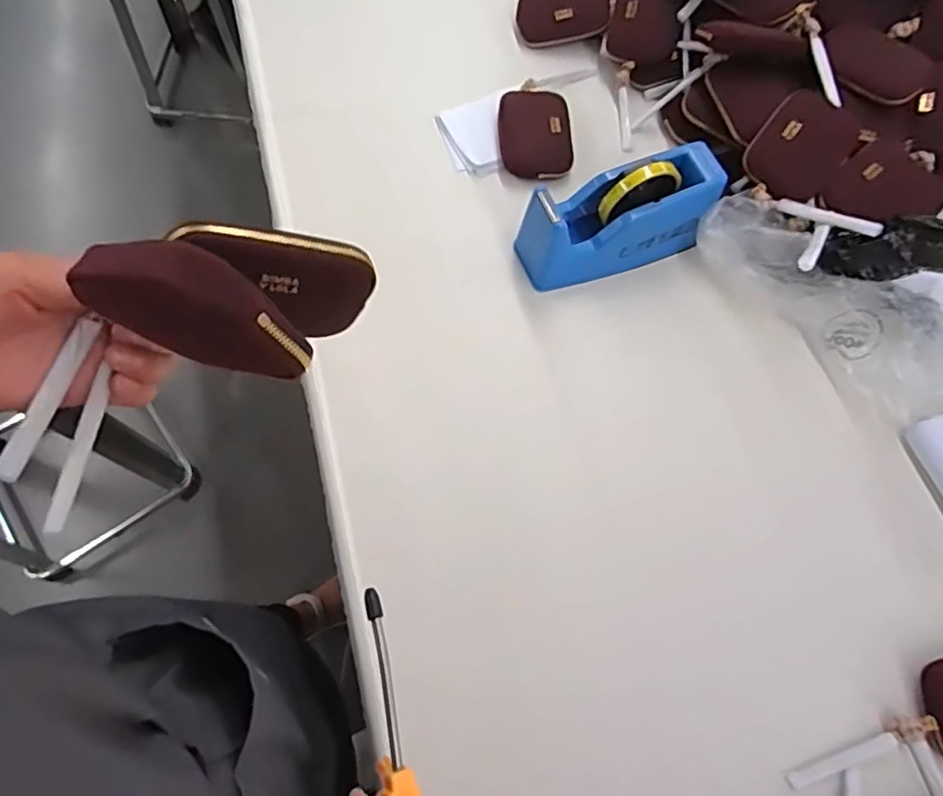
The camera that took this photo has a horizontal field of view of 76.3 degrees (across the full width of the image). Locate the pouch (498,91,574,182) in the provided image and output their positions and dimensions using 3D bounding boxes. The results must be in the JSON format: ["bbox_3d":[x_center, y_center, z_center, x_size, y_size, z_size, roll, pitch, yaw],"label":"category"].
[{"bbox_3d":[0.075,-0.310,0.707,0.081,0.029,0.116,-3,68,-4],"label":"pouch"}]

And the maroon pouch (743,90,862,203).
[{"bbox_3d":[0.346,-0.264,0.627,0.088,0.030,0.120,39,71,12],"label":"maroon pouch"}]

